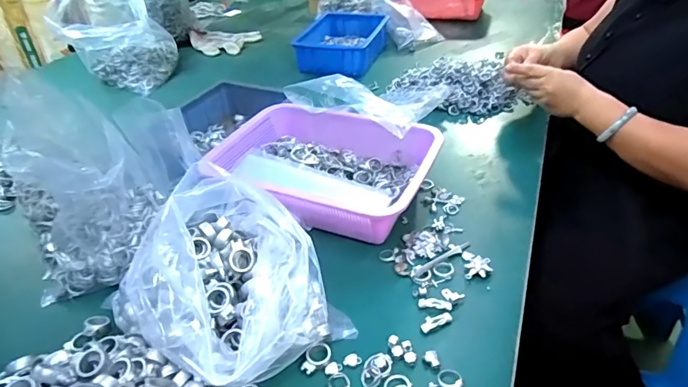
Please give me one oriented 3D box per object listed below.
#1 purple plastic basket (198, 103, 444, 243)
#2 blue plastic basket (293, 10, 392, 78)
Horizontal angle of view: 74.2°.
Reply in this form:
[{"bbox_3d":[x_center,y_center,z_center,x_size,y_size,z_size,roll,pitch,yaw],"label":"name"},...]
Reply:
[{"bbox_3d":[-0.029,-0.040,0.681,0.306,0.079,0.220,15,41,24],"label":"purple plastic basket"},{"bbox_3d":[0.005,-0.380,1.141,0.176,0.072,0.259,9,39,16],"label":"blue plastic basket"}]

